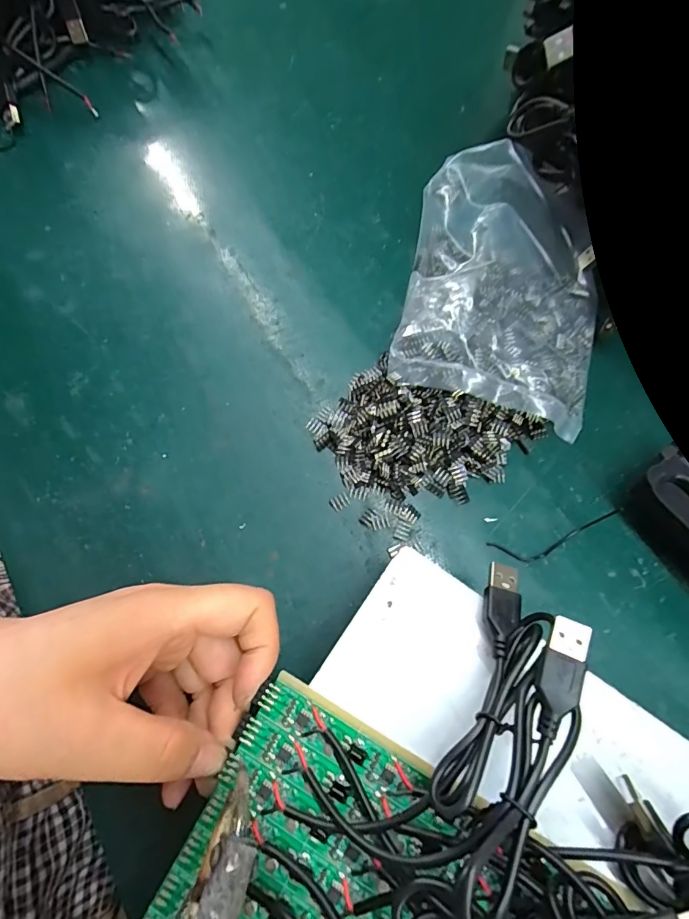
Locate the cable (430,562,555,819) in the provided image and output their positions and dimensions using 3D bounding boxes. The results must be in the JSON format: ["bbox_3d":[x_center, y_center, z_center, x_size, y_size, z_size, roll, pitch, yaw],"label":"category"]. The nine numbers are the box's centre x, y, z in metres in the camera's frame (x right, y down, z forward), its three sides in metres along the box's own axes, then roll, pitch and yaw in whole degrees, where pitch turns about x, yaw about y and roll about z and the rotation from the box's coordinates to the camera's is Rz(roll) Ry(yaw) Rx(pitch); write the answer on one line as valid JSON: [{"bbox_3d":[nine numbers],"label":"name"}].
[{"bbox_3d":[0.056,0.084,0.167,0.027,0.011,0.092,31,58,9],"label":"cable"}]

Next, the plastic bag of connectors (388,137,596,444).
[{"bbox_3d":[0.097,-0.104,0.267,0.117,0.041,0.161,12,69,2],"label":"plastic bag of connectors"}]

